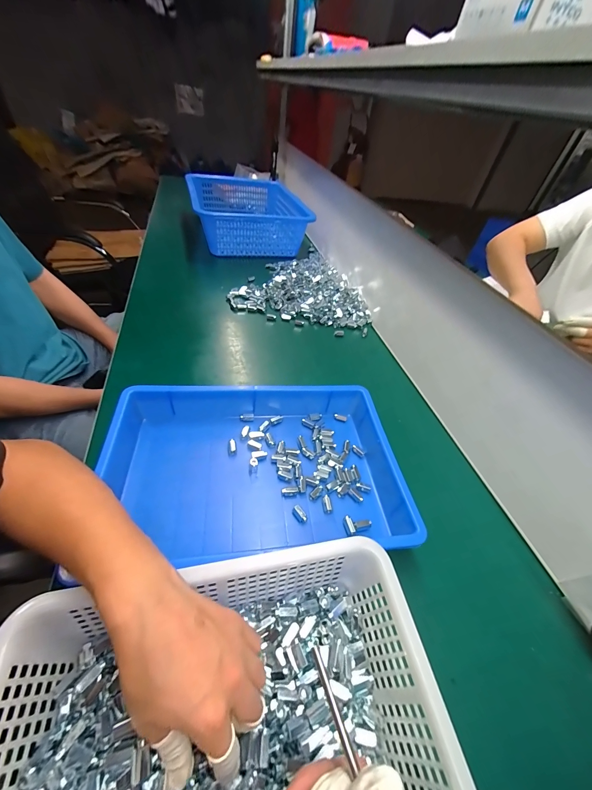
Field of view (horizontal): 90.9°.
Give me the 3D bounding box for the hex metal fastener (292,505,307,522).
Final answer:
[{"bbox_3d":[0.005,0.155,0.380,0.011,0.011,0.022,-26,56,-29],"label":"hex metal fastener"}]

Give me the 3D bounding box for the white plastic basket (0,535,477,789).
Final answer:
[{"bbox_3d":[-0.046,0.256,0.209,0.312,0.092,0.232,-6,50,-9],"label":"white plastic basket"}]

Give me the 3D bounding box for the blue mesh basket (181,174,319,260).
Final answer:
[{"bbox_3d":[-0.161,-0.623,0.999,0.360,0.110,0.445,-8,49,-16],"label":"blue mesh basket"}]

